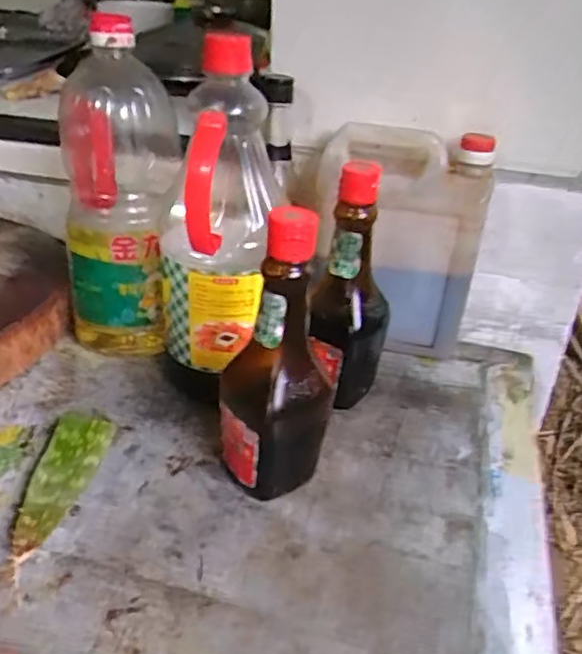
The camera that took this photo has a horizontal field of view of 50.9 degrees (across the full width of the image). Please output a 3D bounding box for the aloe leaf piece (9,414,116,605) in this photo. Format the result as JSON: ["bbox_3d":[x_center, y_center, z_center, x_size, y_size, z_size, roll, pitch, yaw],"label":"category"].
[{"bbox_3d":[-0.161,0.111,0.427,0.046,0.027,0.149,1,31,-3],"label":"aloe leaf piece"}]

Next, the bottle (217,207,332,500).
[{"bbox_3d":[-0.013,0.025,0.412,0.077,0.209,0.059,5,31,3],"label":"bottle"}]

